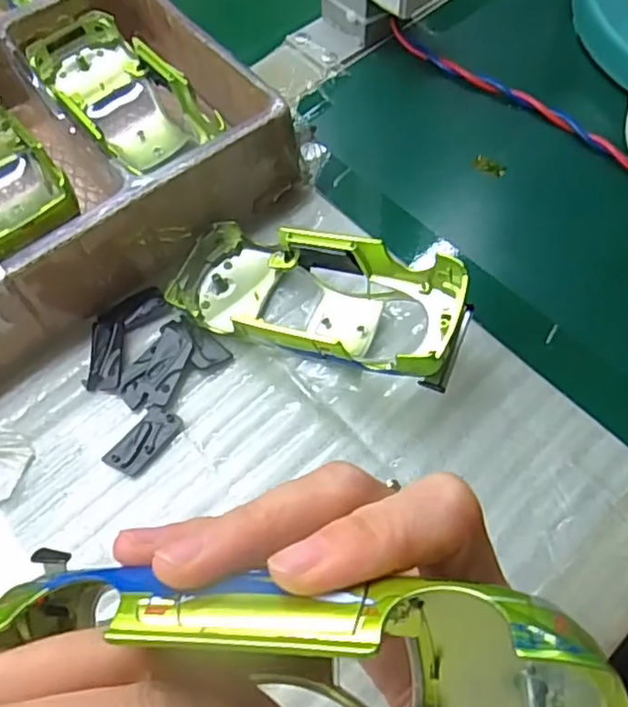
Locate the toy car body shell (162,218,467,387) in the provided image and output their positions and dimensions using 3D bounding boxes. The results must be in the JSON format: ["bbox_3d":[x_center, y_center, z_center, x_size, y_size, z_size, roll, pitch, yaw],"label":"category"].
[{"bbox_3d":[0.002,-0.022,0.285,0.131,0.033,0.057,14,66,23],"label":"toy car body shell"}]

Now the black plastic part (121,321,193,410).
[{"bbox_3d":[-0.070,0.005,0.286,0.023,0.006,0.042,19,65,10],"label":"black plastic part"}]

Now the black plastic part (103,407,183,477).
[{"bbox_3d":[-0.074,0.037,0.273,0.019,0.004,0.033,35,68,17],"label":"black plastic part"}]

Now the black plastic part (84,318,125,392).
[{"bbox_3d":[-0.096,0.000,0.292,0.017,0.004,0.035,-2,63,0],"label":"black plastic part"}]

